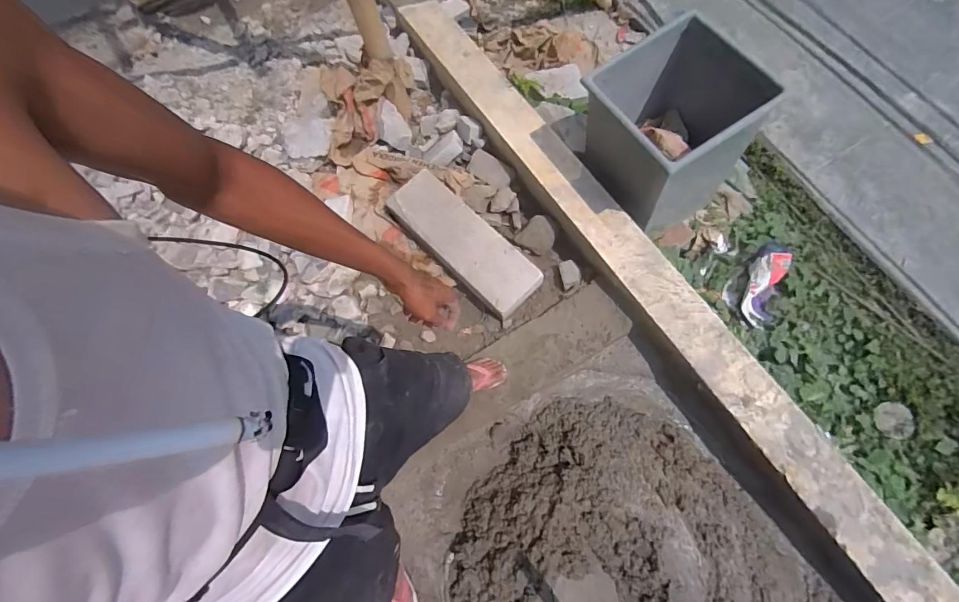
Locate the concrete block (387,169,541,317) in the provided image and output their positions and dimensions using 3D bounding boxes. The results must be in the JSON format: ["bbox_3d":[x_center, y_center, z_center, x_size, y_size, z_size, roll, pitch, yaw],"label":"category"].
[{"bbox_3d":[-0.060,-0.203,1.525,0.219,0.087,0.598,-43,71,-8],"label":"concrete block"}]

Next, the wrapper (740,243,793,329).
[{"bbox_3d":[1.014,-0.061,1.557,0.126,0.080,0.291,15,99,6],"label":"wrapper"}]

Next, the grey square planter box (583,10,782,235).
[{"bbox_3d":[0.590,-0.540,1.436,0.414,0.484,0.427,-33,70,-5],"label":"grey square planter box"}]

